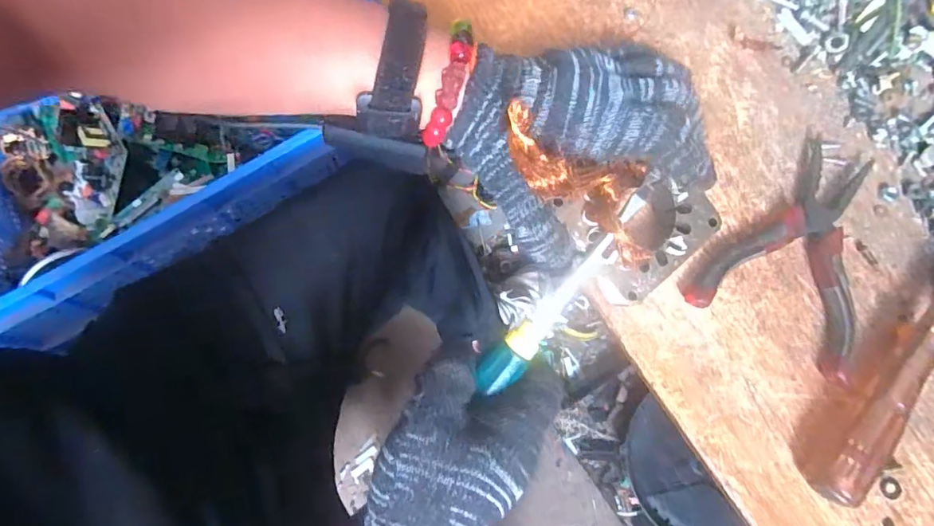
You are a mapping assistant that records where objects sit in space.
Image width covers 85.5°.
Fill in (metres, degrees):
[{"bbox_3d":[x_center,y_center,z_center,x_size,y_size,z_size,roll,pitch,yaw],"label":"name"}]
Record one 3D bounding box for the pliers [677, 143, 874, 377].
[{"bbox_3d":[0.211,-0.015,0.320,0.100,0.016,0.142,28,79,5],"label":"pliers"}]

